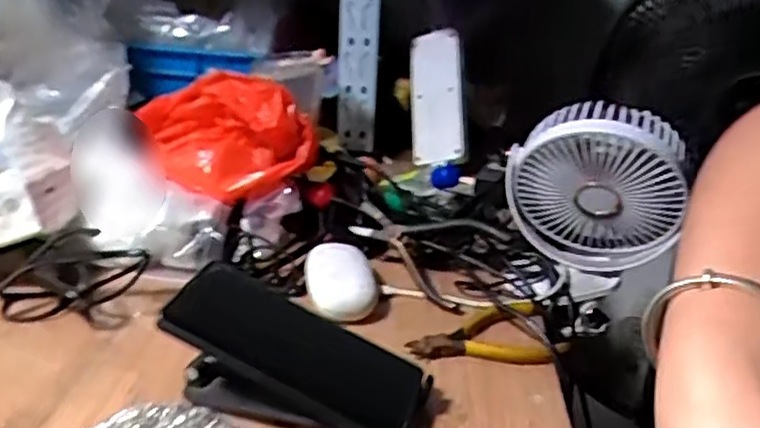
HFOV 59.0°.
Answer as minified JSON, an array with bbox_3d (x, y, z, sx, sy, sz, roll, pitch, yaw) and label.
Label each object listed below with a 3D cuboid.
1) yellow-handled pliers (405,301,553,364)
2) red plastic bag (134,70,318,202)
[{"bbox_3d":[0.076,0.091,0.539,0.107,0.016,0.078,3,22,-2],"label":"yellow-handled pliers"},{"bbox_3d":[-0.167,-0.080,0.665,0.198,0.106,0.062,13,24,21],"label":"red plastic bag"}]

